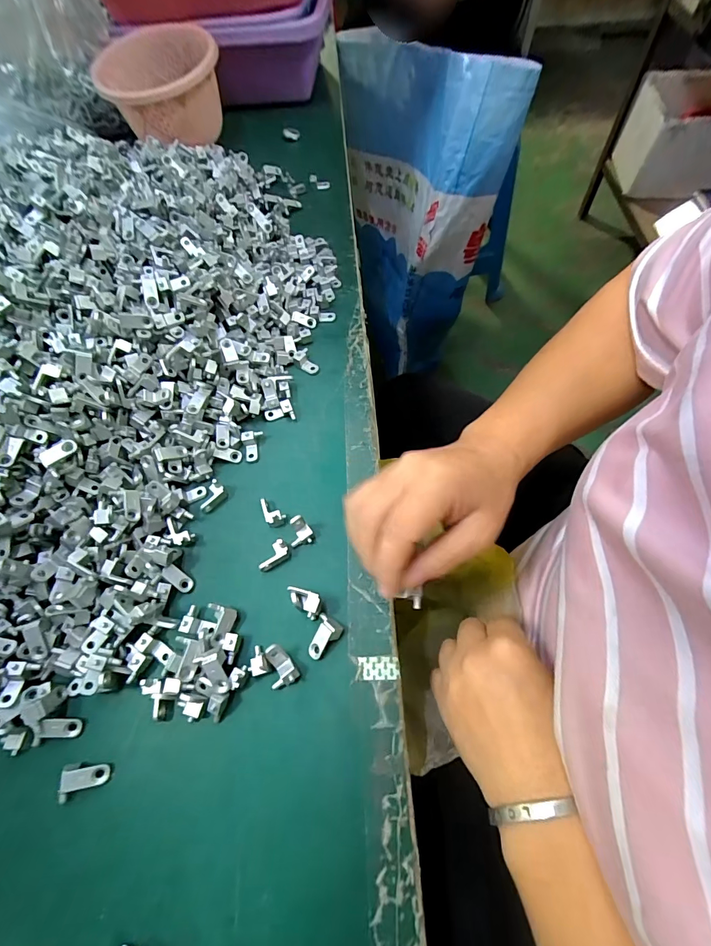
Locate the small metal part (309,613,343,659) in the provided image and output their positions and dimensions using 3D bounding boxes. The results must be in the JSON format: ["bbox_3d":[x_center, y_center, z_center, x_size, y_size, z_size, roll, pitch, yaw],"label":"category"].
[{"bbox_3d":[-0.019,0.102,0.248,0.016,0.011,0.025,22,66,14],"label":"small metal part"}]

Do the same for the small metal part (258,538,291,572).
[{"bbox_3d":[-0.056,0.057,0.274,0.023,0.010,0.011,-40,67,-16],"label":"small metal part"}]

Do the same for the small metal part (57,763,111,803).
[{"bbox_3d":[-0.150,0.167,0.221,0.023,0.013,0.016,-16,63,-5],"label":"small metal part"}]

